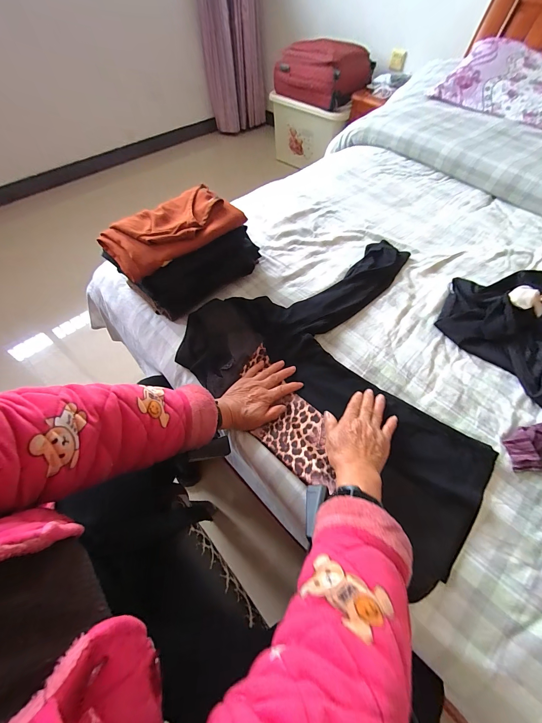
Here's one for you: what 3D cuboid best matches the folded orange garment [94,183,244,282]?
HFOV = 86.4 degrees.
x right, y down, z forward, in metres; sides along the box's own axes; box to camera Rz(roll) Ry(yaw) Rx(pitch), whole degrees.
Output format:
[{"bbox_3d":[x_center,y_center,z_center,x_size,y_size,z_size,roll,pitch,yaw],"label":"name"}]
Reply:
[{"bbox_3d":[-0.206,-0.278,0.593,0.266,0.043,0.157,-39,65,-22],"label":"folded orange garment"}]

